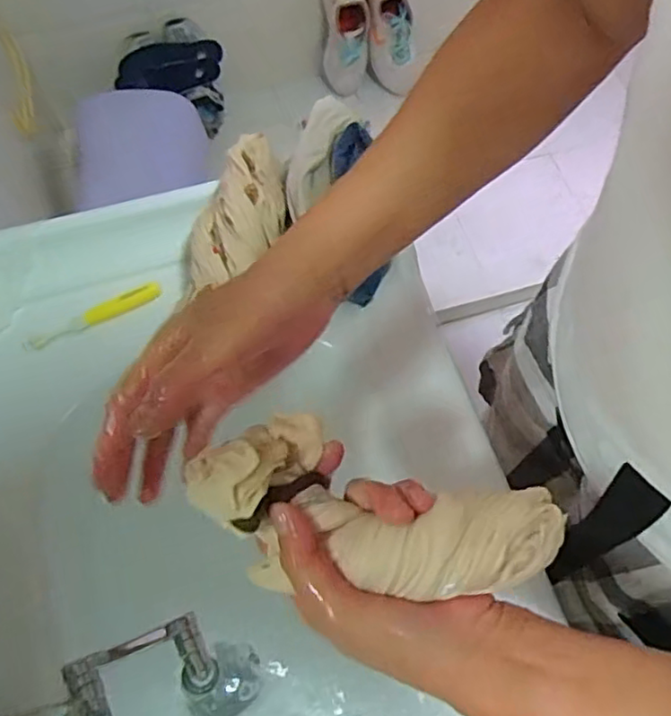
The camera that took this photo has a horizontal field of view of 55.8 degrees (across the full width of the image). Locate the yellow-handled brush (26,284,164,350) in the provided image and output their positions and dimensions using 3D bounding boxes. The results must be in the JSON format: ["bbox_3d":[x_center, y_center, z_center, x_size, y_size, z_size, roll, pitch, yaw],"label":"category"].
[{"bbox_3d":[-0.217,-0.038,0.566,0.125,0.014,0.017,-27,69,-12],"label":"yellow-handled brush"}]

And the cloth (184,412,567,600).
[{"bbox_3d":[0.016,0.079,0.318,0.181,0.046,0.079,12,66,8],"label":"cloth"}]

